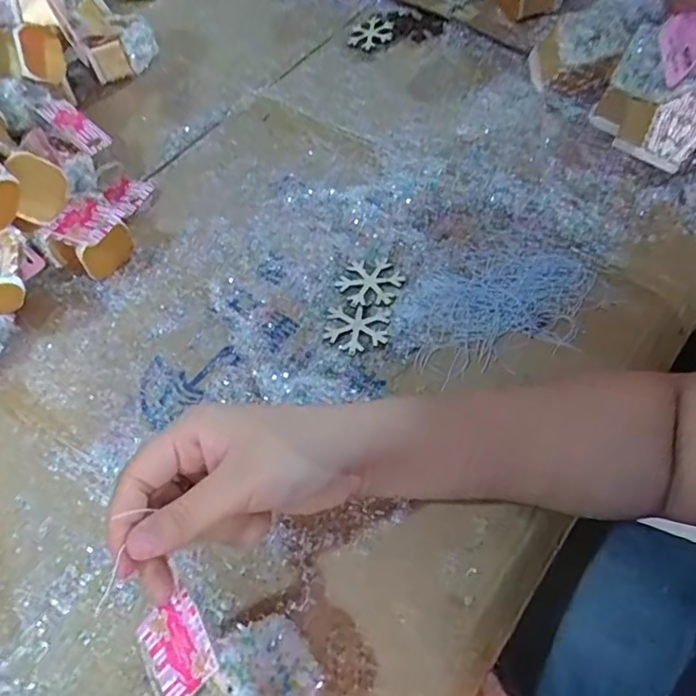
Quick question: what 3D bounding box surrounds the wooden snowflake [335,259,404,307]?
[{"bbox_3d":[0.019,-0.056,0.483,0.052,0.004,0.047,-2,58,4],"label":"wooden snowflake"}]

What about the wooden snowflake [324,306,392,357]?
[{"bbox_3d":[0.007,-0.014,0.461,0.049,0.006,0.042,8,59,10],"label":"wooden snowflake"}]

